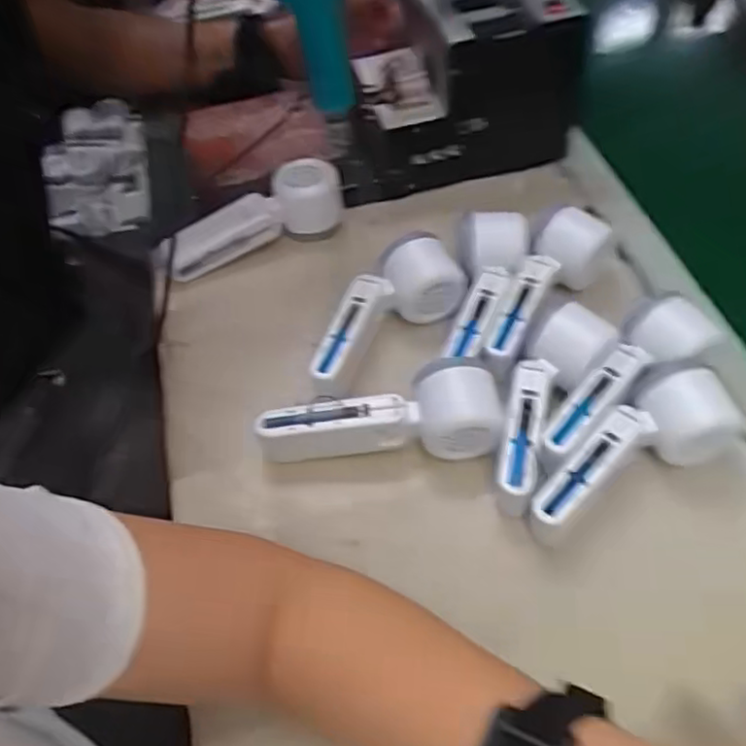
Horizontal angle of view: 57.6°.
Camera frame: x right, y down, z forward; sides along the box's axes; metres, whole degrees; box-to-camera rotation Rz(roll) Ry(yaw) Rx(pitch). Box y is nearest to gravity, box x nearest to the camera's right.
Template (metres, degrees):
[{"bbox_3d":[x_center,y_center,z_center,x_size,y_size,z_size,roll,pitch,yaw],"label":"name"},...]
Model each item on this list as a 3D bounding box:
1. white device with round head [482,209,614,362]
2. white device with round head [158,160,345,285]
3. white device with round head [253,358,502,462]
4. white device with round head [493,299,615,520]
[{"bbox_3d":[0.133,-0.071,0.536,0.055,0.043,0.157,29,60,22],"label":"white device with round head"},{"bbox_3d":[-0.114,-0.139,0.614,0.170,0.054,0.049,-21,55,-13],"label":"white device with round head"},{"bbox_3d":[0.006,0.028,0.484,0.164,0.051,0.050,0,53,3],"label":"white device with round head"},{"bbox_3d":[0.118,0.021,0.483,0.057,0.057,0.153,27,59,21],"label":"white device with round head"}]

